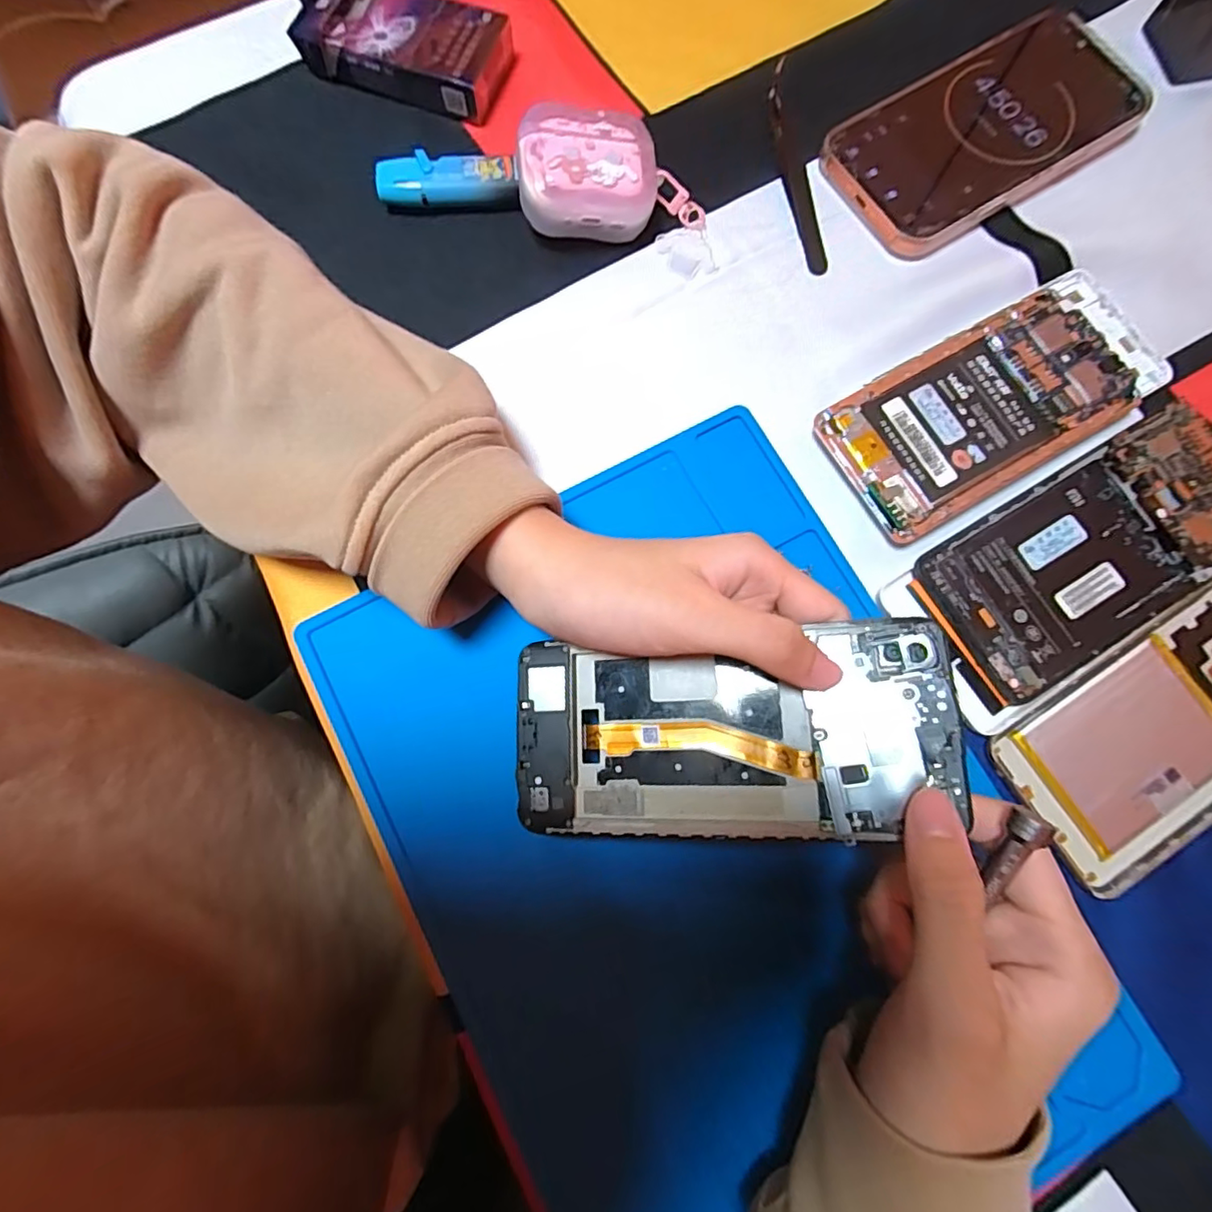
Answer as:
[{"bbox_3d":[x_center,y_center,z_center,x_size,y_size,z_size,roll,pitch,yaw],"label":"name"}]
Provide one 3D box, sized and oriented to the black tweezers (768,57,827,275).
[{"bbox_3d":[0.099,-0.231,0.302,0.016,0.013,0.129,-10,79,-2],"label":"black tweezers"}]

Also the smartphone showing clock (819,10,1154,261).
[{"bbox_3d":[0.197,-0.247,0.299,0.165,0.012,0.081,-31,80,-6],"label":"smartphone showing clock"}]

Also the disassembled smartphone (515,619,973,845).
[{"bbox_3d":[0.039,0.045,0.200,0.146,0.007,0.068,-7,78,16],"label":"disassembled smartphone"}]

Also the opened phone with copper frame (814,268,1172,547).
[{"bbox_3d":[0.186,-0.096,0.268,0.170,0.012,0.072,-30,80,-6],"label":"opened phone with copper frame"}]

